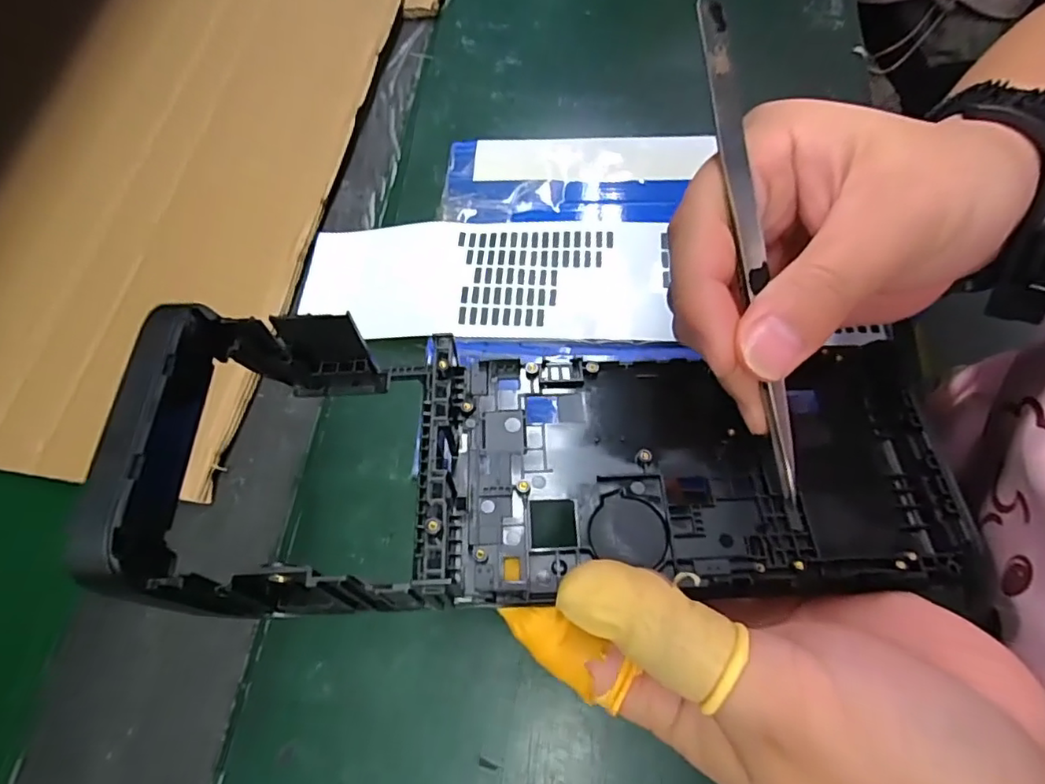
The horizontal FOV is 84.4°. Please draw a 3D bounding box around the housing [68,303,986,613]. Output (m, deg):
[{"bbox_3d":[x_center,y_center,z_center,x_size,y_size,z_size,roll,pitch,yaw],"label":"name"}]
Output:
[{"bbox_3d":[0.009,0.019,0.164,0.214,0.040,0.082,4,66,-8],"label":"housing"}]

